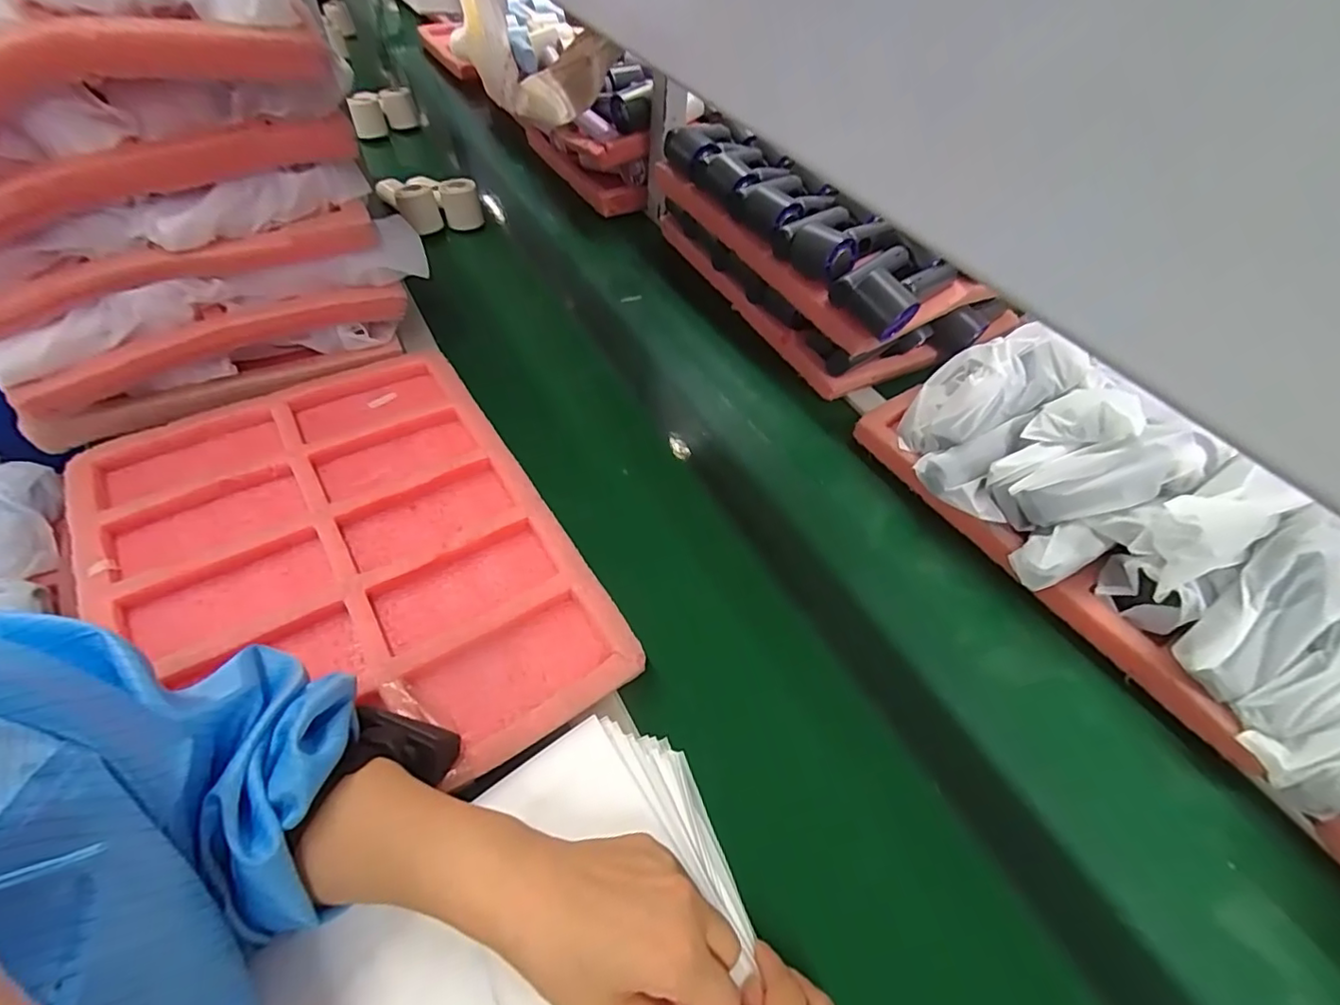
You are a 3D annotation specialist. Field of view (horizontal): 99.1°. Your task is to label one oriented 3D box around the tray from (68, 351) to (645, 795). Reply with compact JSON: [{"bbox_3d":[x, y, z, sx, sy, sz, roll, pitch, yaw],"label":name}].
[{"bbox_3d":[-0.269,0.045,0.470,0.320,0.043,0.427,-26,58,-24],"label":"tray"}]

